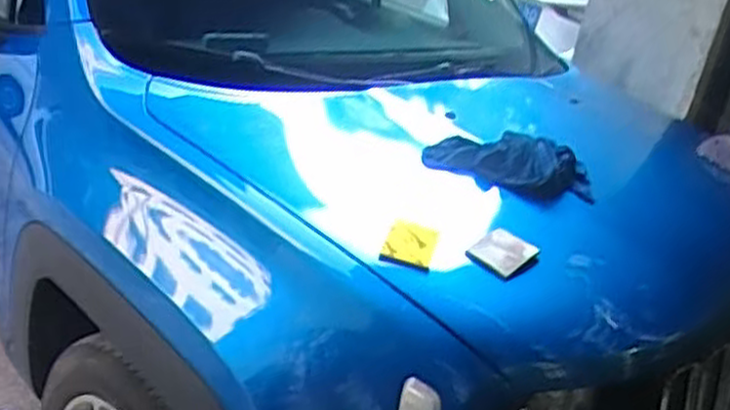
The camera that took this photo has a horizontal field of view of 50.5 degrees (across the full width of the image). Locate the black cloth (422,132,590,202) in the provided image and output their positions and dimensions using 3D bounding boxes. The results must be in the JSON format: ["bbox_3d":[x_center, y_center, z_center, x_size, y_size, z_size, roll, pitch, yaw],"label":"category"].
[{"bbox_3d":[0.262,-0.070,1.412,0.304,0.104,0.092,11,23,1],"label":"black cloth"}]

